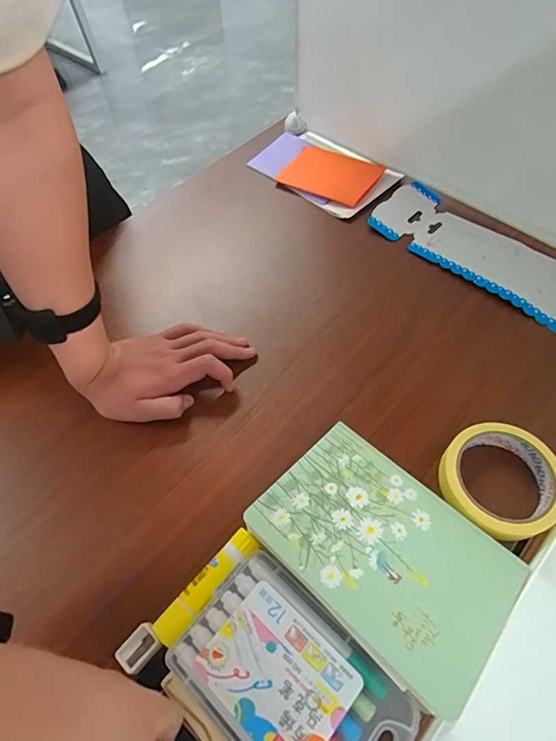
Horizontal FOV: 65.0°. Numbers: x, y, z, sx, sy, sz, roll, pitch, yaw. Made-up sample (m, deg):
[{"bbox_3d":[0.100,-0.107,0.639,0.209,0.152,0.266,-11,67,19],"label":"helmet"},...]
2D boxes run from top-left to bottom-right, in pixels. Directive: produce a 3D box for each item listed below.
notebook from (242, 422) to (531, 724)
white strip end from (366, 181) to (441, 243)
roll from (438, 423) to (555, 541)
[{"bbox_3d":[0.082,0.134,0.340,0.185,0.006,0.131,38,54,24],"label":"notebook"},{"bbox_3d":[0.166,-0.210,0.576,0.094,0.015,0.062,-39,63,-19],"label":"white strip end"},{"bbox_3d":[0.192,0.094,0.376,0.092,0.031,0.094,-2,58,3],"label":"roll"}]

